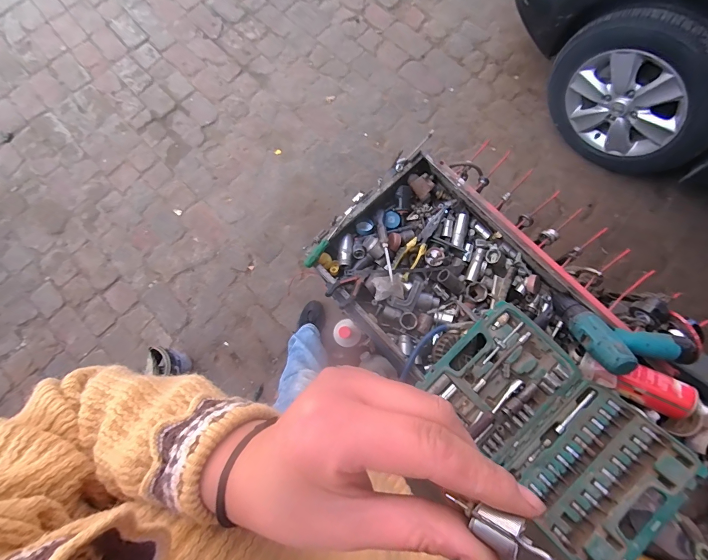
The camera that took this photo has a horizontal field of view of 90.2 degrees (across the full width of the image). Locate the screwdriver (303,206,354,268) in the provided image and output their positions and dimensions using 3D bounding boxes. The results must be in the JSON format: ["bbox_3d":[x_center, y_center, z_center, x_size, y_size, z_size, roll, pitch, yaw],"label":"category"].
[{"bbox_3d":[-0.050,-0.092,0.739,0.019,0.025,0.168,33,81,9],"label":"screwdriver"}]

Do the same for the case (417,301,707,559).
[{"bbox_3d":[0.324,0.239,0.595,0.250,0.090,0.374,-43,79,-7],"label":"case"}]

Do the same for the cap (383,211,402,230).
[{"bbox_3d":[0.085,-0.133,0.786,0.039,0.009,0.040,12,76,-14],"label":"cap"}]

